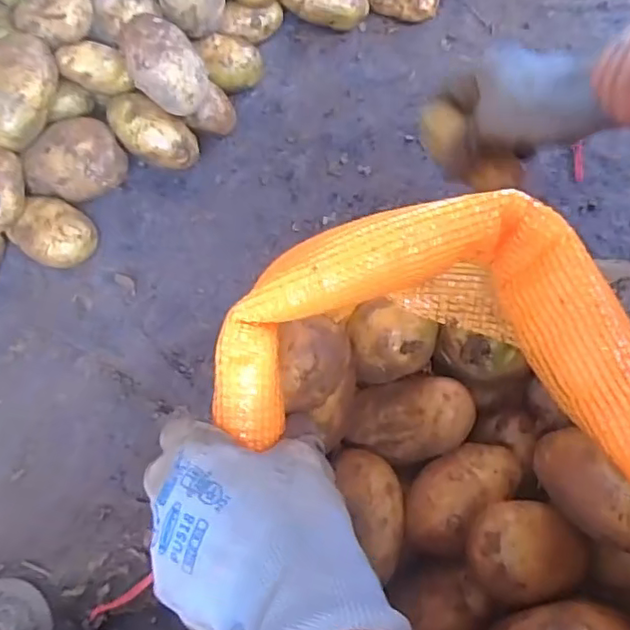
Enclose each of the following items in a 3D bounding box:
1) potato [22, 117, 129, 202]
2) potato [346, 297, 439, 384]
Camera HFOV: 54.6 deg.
[{"bbox_3d":[-0.222,-0.140,0.578,0.088,0.067,0.062,4,67,5],"label":"potato"},{"bbox_3d":[0.048,0.021,0.396,0.053,0.056,0.038,12,67,8],"label":"potato"}]

